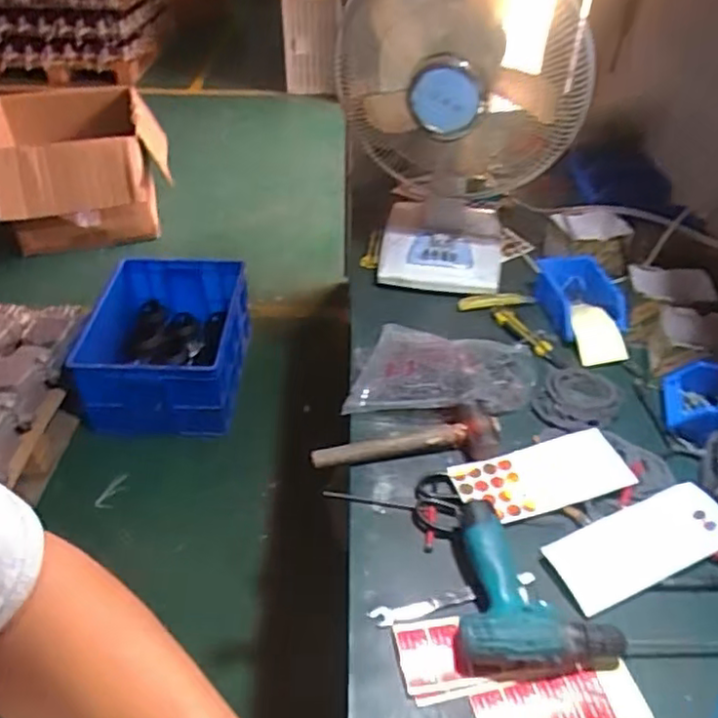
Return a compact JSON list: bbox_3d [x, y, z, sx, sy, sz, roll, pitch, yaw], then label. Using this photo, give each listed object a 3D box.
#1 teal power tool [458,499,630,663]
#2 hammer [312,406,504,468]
[{"bbox_3d":[0.212,0.276,0.775,0.189,0.059,0.191,7,41,5],"label":"teal power tool"},{"bbox_3d":[0.068,0.114,0.958,0.275,0.041,0.091,-2,41,-5],"label":"hammer"}]

